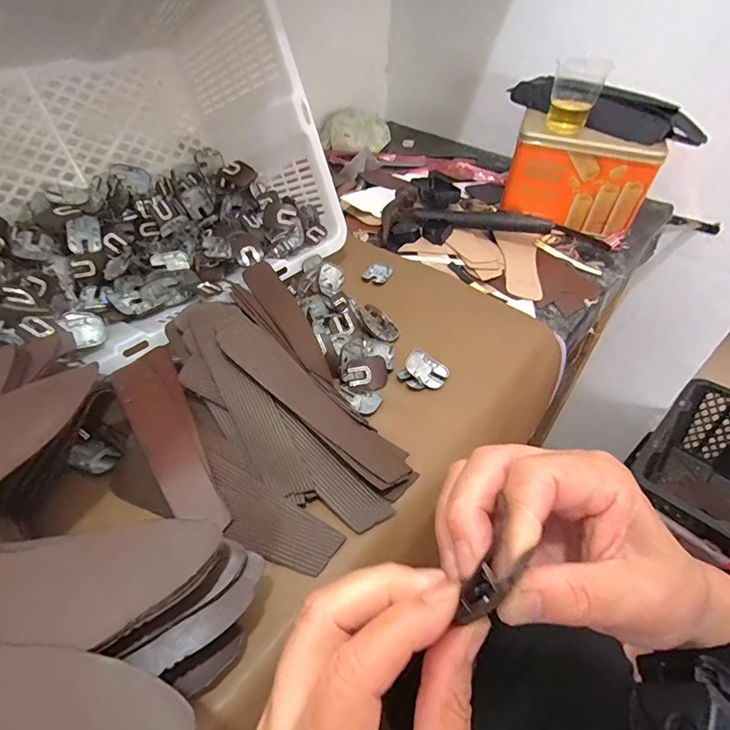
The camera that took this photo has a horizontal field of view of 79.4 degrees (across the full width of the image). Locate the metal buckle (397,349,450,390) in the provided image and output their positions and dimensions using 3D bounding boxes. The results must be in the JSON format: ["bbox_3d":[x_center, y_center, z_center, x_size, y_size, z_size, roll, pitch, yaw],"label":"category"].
[{"bbox_3d":[0.054,0.008,0.406,0.039,0.016,0.037,27,50,22],"label":"metal buckle"}]

